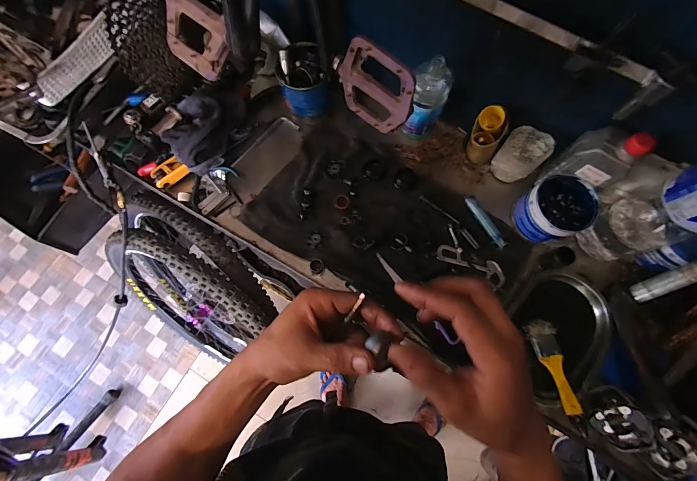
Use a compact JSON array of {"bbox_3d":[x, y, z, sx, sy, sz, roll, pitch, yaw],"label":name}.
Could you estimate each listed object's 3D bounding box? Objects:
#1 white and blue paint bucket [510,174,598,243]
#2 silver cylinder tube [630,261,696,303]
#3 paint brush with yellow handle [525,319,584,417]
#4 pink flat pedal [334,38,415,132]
[{"bbox_3d":[0.355,-0.054,0.576,0.102,0.072,0.097,0,73,0],"label":"white and blue paint bucket"},{"bbox_3d":[0.507,0.062,0.517,0.019,0.115,0.027,-18,70,-45],"label":"silver cylinder tube"},{"bbox_3d":[0.331,0.200,0.532,0.041,0.024,0.142,-6,59,-2],"label":"paint brush with yellow handle"},{"bbox_3d":[0.028,-0.177,0.387,0.106,0.099,0.020,36,76,10],"label":"pink flat pedal"}]

